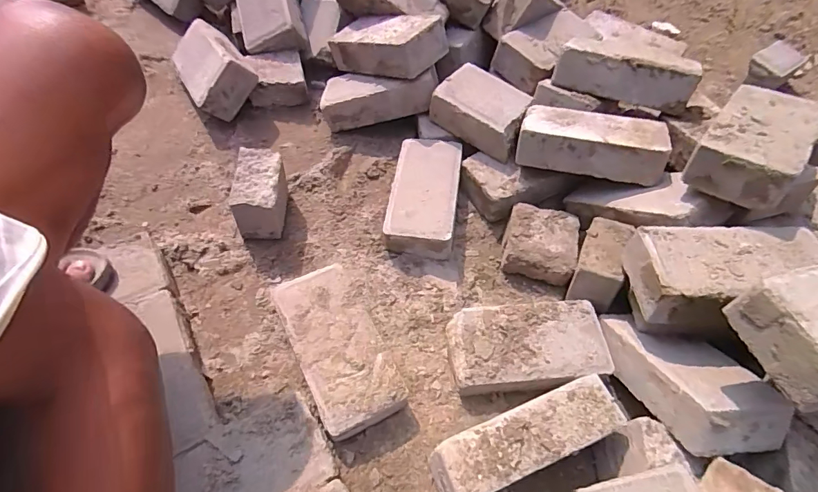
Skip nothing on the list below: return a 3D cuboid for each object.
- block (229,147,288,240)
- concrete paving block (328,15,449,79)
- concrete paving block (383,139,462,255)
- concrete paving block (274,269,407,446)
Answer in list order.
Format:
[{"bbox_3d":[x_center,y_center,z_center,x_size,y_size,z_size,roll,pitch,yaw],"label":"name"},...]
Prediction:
[{"bbox_3d":[-0.226,-0.080,0.671,0.076,0.083,0.123,-2,63,1],"label":"block"},{"bbox_3d":[-0.043,-0.365,0.773,0.220,0.065,0.120,19,64,32],"label":"concrete paving block"},{"bbox_3d":[0.026,-0.090,0.716,0.107,0.048,0.213,8,59,2],"label":"concrete paving block"},{"bbox_3d":[-0.089,0.140,0.567,0.105,0.054,0.192,-23,62,-16],"label":"concrete paving block"}]

